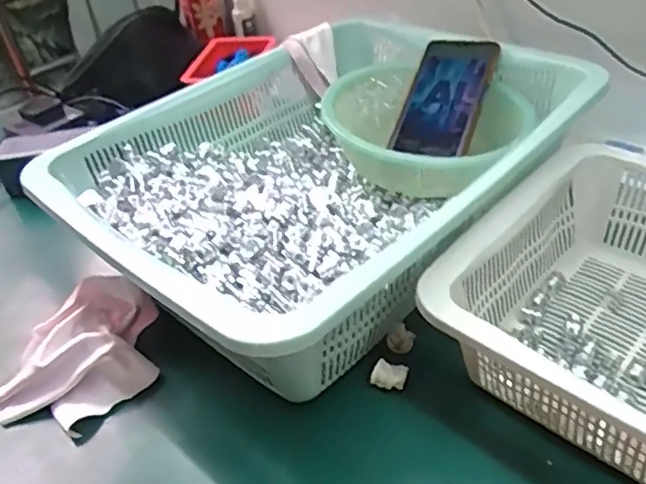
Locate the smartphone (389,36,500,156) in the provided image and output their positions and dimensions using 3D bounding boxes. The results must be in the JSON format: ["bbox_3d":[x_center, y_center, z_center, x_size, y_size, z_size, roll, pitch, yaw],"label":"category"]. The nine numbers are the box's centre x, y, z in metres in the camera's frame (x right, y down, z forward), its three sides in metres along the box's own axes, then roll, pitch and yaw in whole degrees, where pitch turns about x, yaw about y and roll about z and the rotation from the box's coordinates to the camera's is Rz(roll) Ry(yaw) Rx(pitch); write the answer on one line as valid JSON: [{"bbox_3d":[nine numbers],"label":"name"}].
[{"bbox_3d":[0.118,-0.139,0.571,0.073,0.008,0.139,13,67,27],"label":"smartphone"}]

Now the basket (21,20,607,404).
[{"bbox_3d":[0.011,-0.067,0.522,0.310,0.090,0.396,28,50,36],"label":"basket"}]

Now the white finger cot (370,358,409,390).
[{"bbox_3d":[0.047,0.093,0.417,0.024,0.014,0.014,6,40,15],"label":"white finger cot"}]

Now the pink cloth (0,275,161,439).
[{"bbox_3d":[-0.178,0.083,0.434,0.128,0.054,0.079,-32,45,-29],"label":"pink cloth"}]

